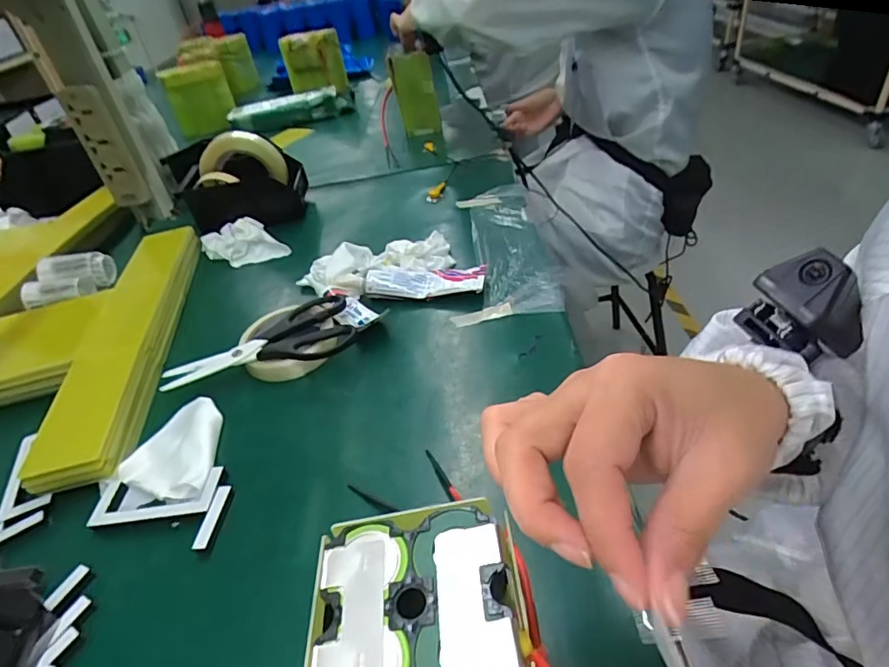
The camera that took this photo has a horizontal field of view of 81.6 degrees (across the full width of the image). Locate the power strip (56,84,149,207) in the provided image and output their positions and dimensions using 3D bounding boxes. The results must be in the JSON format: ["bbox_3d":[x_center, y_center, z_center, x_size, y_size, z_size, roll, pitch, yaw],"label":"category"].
[{"bbox_3d":[-0.500,-0.268,0.771,0.055,0.179,0.037,-29,43,-25],"label":"power strip"}]

